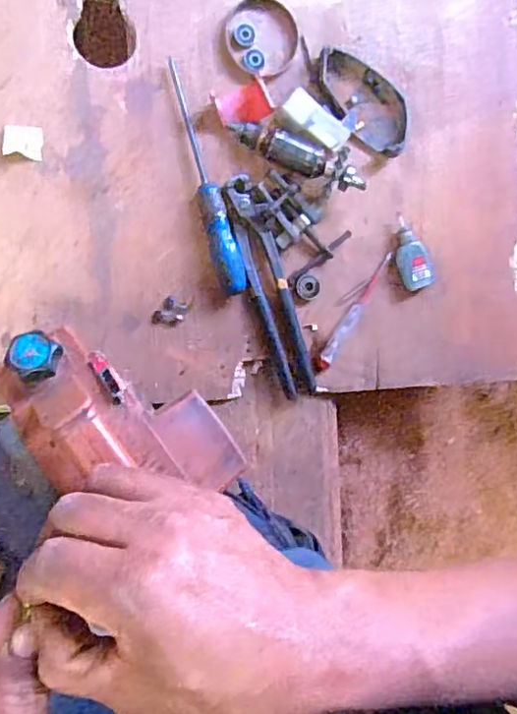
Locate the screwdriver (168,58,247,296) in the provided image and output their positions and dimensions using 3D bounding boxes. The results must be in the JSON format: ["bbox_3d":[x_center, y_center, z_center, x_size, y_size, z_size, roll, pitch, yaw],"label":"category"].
[{"bbox_3d":[-0.054,-0.168,0.567,0.026,0.026,0.220,-18,94,-8],"label":"screwdriver"}]

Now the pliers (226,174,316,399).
[{"bbox_3d":[0.012,-0.066,0.583,0.038,0.025,0.217,-18,94,-8],"label":"pliers"}]

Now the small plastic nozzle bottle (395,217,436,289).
[{"bbox_3d":[0.157,-0.107,0.624,0.032,0.029,0.075,-19,94,-8],"label":"small plastic nozzle bottle"}]

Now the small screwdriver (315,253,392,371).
[{"bbox_3d":[0.100,-0.045,0.611,0.015,0.018,0.139,37,86,-8],"label":"small screwdriver"}]

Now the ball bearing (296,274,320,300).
[{"bbox_3d":[0.050,-0.070,0.597,0.025,0.006,0.024,-6,93,-9],"label":"ball bearing"}]

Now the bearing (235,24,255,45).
[{"bbox_3d":[-0.013,-0.313,0.579,0.019,0.009,0.020,-5,92,-9],"label":"bearing"}]

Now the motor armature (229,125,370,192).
[{"bbox_3d":[0.038,-0.194,0.580,0.133,0.038,0.034,16,89,-9],"label":"motor armature"}]

